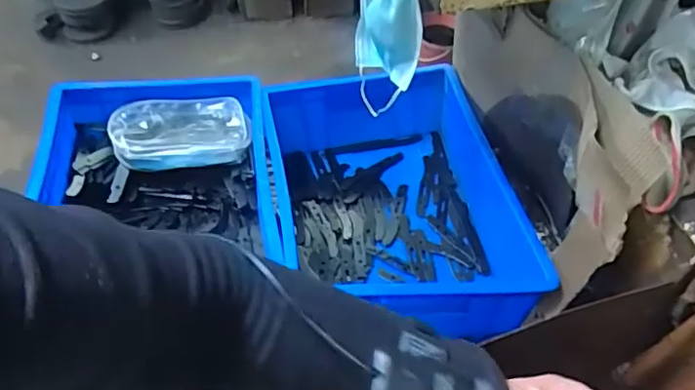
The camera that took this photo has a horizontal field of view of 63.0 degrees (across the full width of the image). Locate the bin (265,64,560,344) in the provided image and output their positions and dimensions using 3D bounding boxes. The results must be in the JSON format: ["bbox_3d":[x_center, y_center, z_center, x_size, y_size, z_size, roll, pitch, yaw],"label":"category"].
[{"bbox_3d":[0.059,0.010,0.796,0.282,0.159,0.409,-5,50,-7],"label":"bin"}]

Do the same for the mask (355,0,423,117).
[{"bbox_3d":[0.045,-0.190,0.624,0.064,0.197,0.081,-2,50,-3],"label":"mask"}]

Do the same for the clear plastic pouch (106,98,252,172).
[{"bbox_3d":[-0.245,-0.095,0.845,0.190,0.053,0.104,-10,51,-10],"label":"clear plastic pouch"}]

